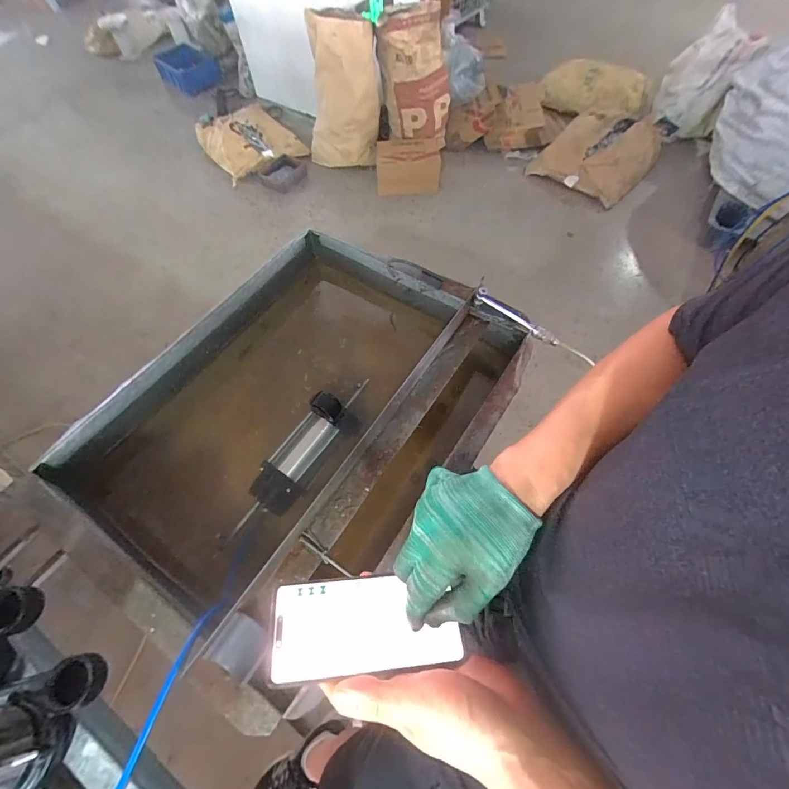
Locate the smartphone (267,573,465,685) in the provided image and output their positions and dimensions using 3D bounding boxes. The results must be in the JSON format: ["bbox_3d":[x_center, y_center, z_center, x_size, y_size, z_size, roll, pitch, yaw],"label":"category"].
[{"bbox_3d":[-0.026,0.197,0.342,0.156,0.008,0.074,-2,54,-10],"label":"smartphone"}]

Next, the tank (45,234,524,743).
[{"bbox_3d":[-0.154,0.063,0.794,0.574,0.297,0.728,31,67,17],"label":"tank"}]

